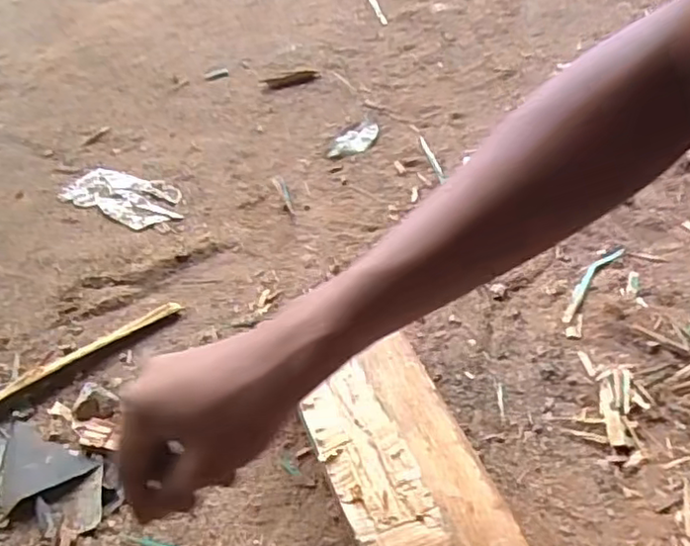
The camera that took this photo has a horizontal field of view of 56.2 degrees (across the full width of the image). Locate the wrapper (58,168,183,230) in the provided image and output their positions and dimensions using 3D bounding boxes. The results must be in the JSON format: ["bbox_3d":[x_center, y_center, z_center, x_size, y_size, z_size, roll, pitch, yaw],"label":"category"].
[{"bbox_3d":[-0.216,-0.078,0.639,0.125,0.006,0.064,21,54,21],"label":"wrapper"}]

